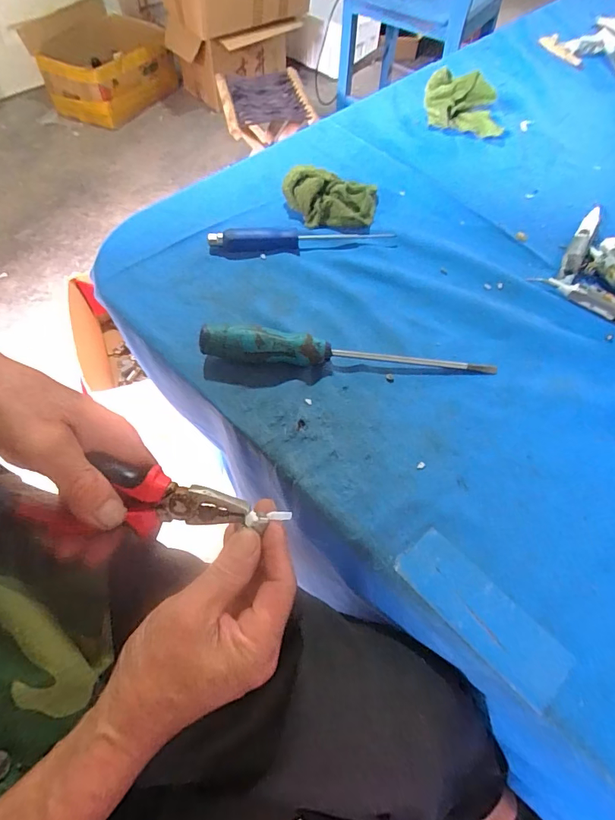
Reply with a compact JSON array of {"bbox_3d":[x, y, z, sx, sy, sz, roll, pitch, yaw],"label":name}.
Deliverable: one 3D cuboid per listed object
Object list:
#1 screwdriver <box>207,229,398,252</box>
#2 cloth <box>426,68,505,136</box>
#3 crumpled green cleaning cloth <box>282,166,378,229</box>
[{"bbox_3d":[-0.006,-0.179,0.449,0.187,0.018,0.019,-5,60,-5],"label":"screwdriver"},{"bbox_3d":[0.208,-0.403,0.569,0.109,0.049,0.052,15,60,7],"label":"cloth"},{"bbox_3d":[0.027,-0.231,0.469,0.103,0.038,0.055,-1,59,-2],"label":"crumpled green cleaning cloth"}]

